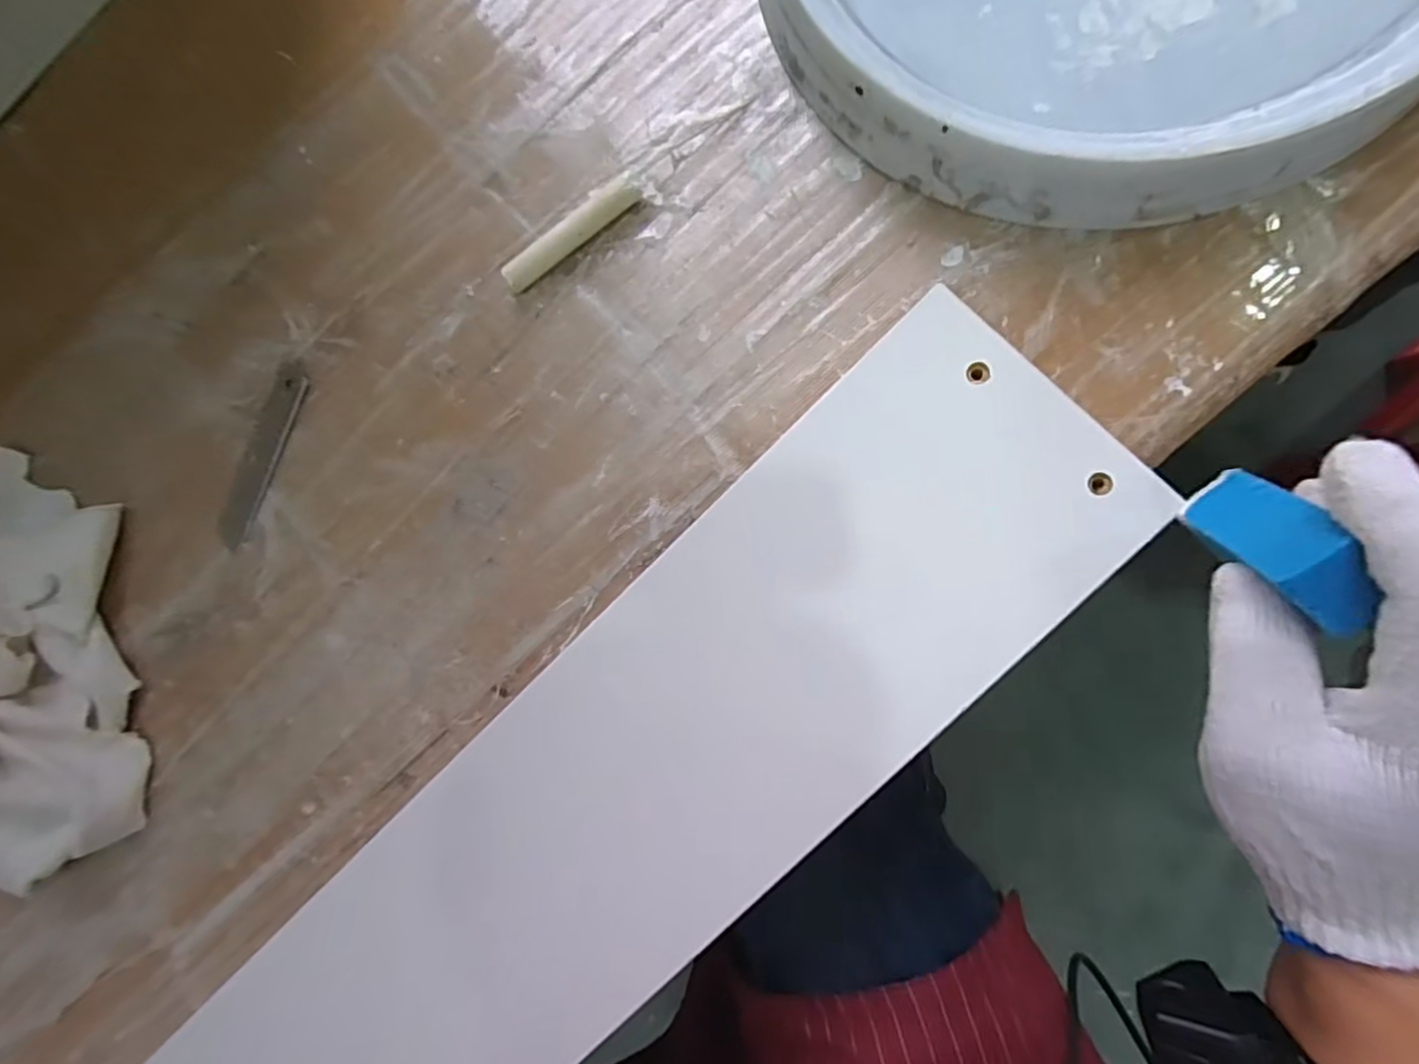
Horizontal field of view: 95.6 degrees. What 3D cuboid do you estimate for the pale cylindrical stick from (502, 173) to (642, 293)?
[{"bbox_3d":[-0.063,-0.138,0.299,0.075,0.013,0.011,-36,82,5],"label":"pale cylindrical stick"}]

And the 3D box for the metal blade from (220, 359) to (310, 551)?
[{"bbox_3d":[-0.226,-0.040,0.325,0.020,0.004,0.096,21,89,10],"label":"metal blade"}]

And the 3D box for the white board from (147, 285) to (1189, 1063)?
[{"bbox_3d":[-0.052,0.130,0.274,0.525,0.013,0.129,-44,81,3],"label":"white board"}]

